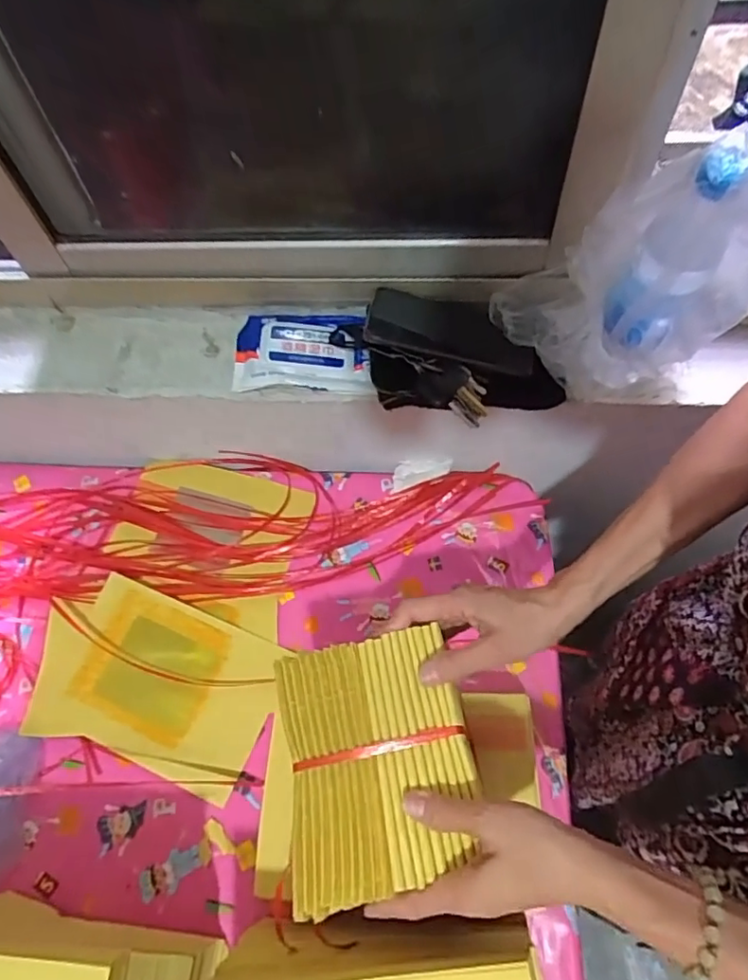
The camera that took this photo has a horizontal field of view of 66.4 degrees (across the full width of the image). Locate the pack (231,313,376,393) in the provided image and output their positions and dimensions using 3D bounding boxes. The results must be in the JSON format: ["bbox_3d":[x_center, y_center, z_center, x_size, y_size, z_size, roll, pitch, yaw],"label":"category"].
[{"bbox_3d":[-0.077,-0.152,0.614,0.146,0.025,0.101,0,62,4],"label":"pack"}]

